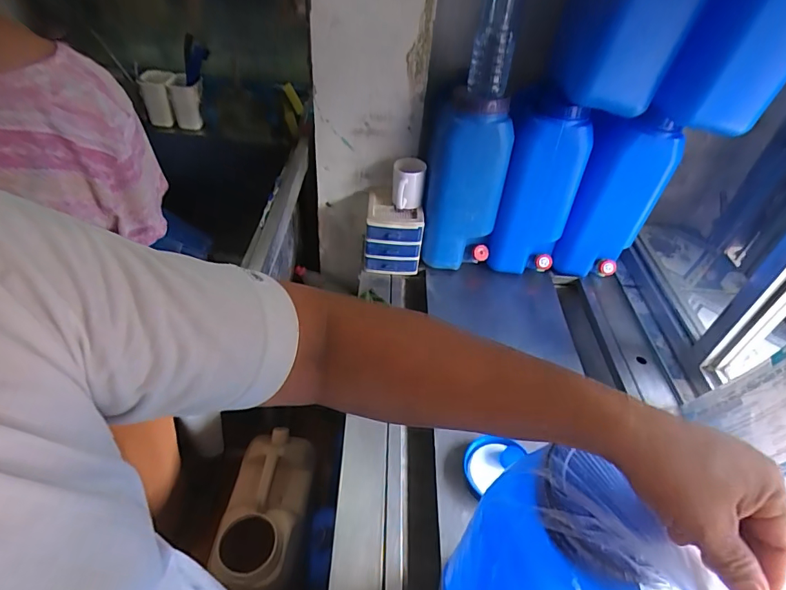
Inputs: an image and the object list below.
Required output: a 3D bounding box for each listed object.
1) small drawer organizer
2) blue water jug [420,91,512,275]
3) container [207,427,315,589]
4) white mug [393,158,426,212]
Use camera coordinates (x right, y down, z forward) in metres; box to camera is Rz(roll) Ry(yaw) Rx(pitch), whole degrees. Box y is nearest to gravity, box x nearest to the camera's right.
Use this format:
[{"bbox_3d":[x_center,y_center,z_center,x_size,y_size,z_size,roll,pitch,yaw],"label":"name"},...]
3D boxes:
[{"bbox_3d":[0.000,-0.146,1.127,0.135,0.159,0.108,3,43,-4],"label":"small drawer organizer"},{"bbox_3d":[0.166,-0.257,1.063,0.179,0.388,0.153,10,43,4],"label":"blue water jug"},{"bbox_3d":[-0.268,0.454,0.968,0.152,0.143,0.308,6,43,0],"label":"container"},{"bbox_3d":[0.036,-0.258,1.064,0.075,0.106,0.072,6,43,0],"label":"white mug"}]

